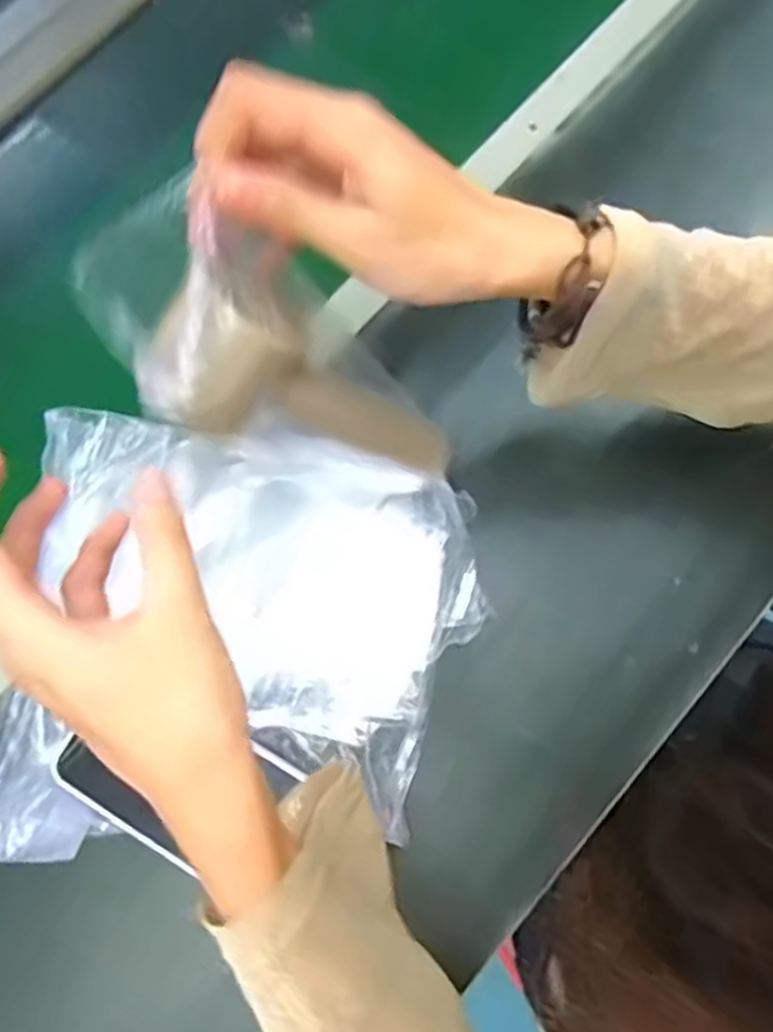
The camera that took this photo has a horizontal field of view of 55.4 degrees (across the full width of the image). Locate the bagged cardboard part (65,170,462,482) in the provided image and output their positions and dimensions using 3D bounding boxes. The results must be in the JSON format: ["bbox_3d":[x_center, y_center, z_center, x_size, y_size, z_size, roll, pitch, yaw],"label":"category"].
[{"bbox_3d":[-0.039,-0.063,0.332,0.056,0.188,0.076,-2,72,36],"label":"bagged cardboard part"}]

